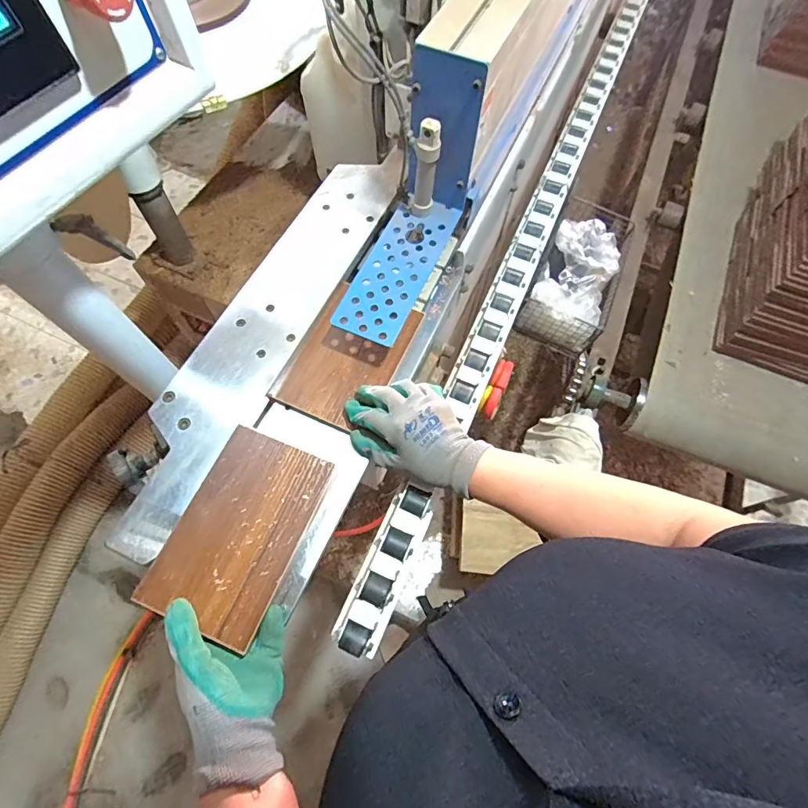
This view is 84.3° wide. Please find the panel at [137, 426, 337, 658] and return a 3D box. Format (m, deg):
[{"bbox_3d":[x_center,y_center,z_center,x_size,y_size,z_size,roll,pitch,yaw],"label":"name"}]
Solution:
[{"bbox_3d":[-0.160,0.120,0.436,0.115,0.006,0.182,21,67,6],"label":"panel"}]

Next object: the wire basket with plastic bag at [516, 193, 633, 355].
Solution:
[{"bbox_3d":[0.287,-0.210,0.760,0.117,0.104,0.223,23,67,7],"label":"wire basket with plastic bag"}]

